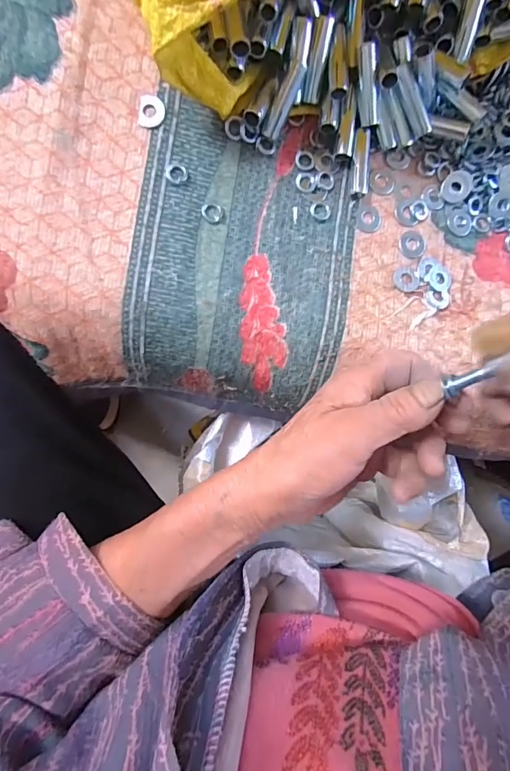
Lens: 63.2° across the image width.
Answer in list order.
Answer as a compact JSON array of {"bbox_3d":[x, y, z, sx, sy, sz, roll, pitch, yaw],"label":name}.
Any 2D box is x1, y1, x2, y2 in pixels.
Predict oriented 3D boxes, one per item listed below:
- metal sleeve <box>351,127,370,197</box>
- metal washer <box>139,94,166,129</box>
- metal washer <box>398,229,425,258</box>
[{"bbox_3d":[0.070,-0.148,0.276,0.011,0.012,0.040,4,90,-8],"label":"metal sleeve"},{"bbox_3d":[-0.063,-0.168,0.254,0.015,0.004,0.019,5,89,-8],"label":"metal washer"},{"bbox_3d":[0.109,-0.098,0.285,0.020,0.004,0.018,-41,95,-6],"label":"metal washer"}]

